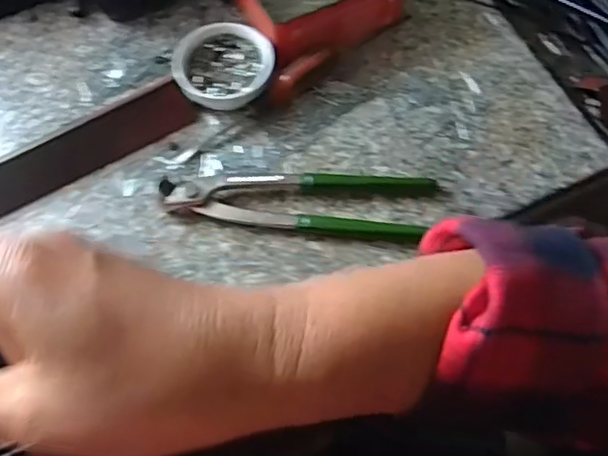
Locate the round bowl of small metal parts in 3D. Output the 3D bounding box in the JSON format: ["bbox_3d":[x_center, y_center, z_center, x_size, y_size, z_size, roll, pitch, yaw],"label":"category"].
[{"bbox_3d":[-0.061,-0.124,0.468,0.074,0.028,0.070,-1,65,2],"label":"round bowl of small metal parts"}]

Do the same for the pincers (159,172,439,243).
[{"bbox_3d":[-0.004,-0.021,0.426,0.187,0.019,0.048,5,65,5],"label":"pincers"}]

